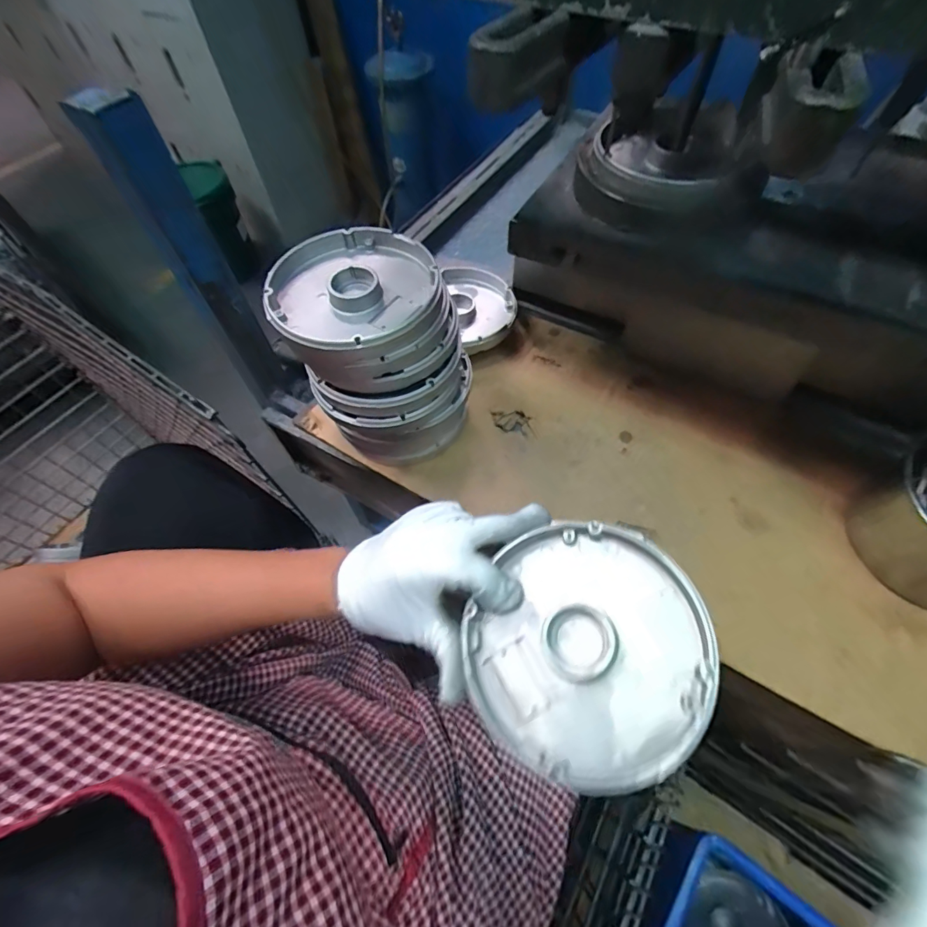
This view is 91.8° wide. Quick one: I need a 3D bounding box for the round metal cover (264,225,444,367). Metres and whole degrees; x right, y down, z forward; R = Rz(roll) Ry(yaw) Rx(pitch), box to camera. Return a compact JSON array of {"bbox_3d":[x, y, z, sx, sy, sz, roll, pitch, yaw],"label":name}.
[{"bbox_3d":[-0.089,-0.142,0.371,0.133,0.025,0.140,-1,59,2],"label":"round metal cover"}]

